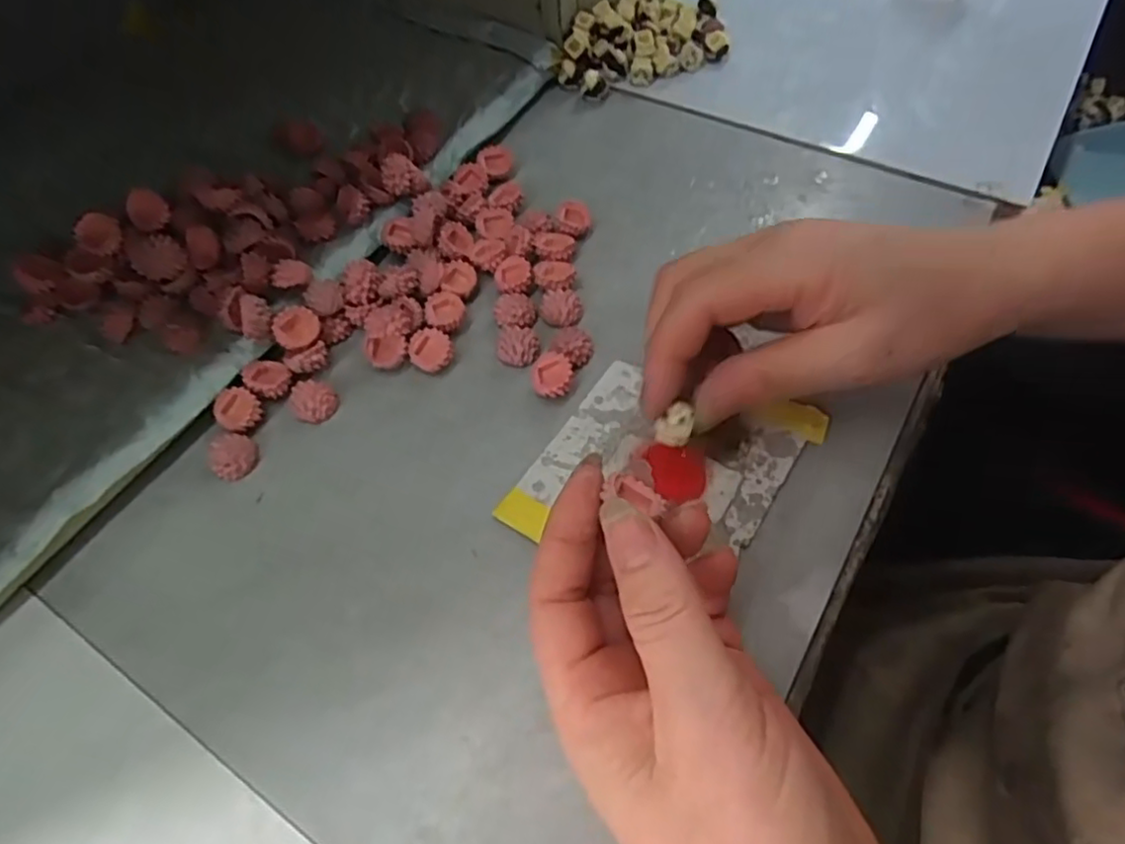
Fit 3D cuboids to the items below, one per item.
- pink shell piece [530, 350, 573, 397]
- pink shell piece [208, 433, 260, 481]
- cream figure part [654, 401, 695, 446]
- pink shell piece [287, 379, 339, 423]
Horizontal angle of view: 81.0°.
[{"bbox_3d":[-0.005,-0.021,0.294,0.018,0.011,0.022,-4,59,0],"label":"pink shell piece"},{"bbox_3d":[-0.142,0.013,0.282,0.019,0.011,0.019,-1,59,2],"label":"pink shell piece"},{"bbox_3d":[0.041,0.000,0.241,0.013,0.009,0.014,19,61,13],"label":"cream figure part"},{"bbox_3d":[-0.112,-0.010,0.295,0.018,0.010,0.019,-1,59,2],"label":"pink shell piece"}]

